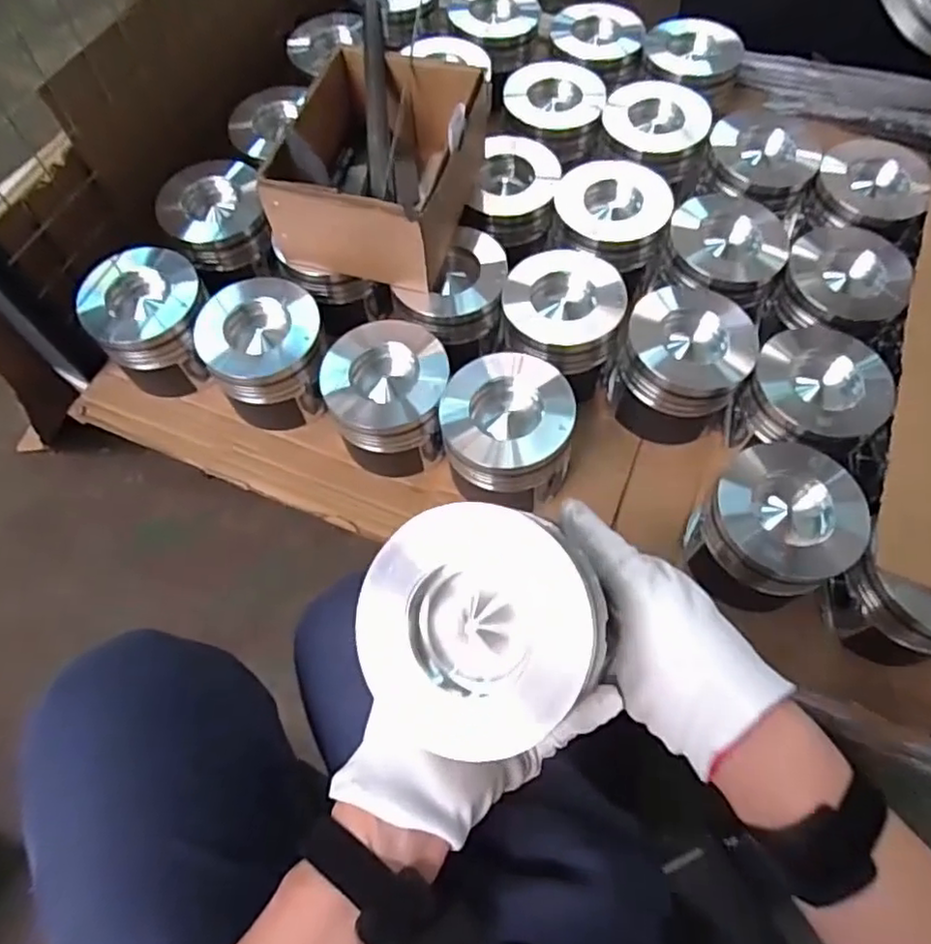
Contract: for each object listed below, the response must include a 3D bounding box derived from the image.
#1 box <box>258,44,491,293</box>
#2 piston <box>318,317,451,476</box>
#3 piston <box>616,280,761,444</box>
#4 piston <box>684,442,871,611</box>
[{"bbox_3d":[-0.077,-0.290,0.619,0.157,0.107,0.204,16,67,8],"label":"box"},{"bbox_3d":[-0.071,-0.068,0.607,0.107,0.089,0.118,-9,66,-4],"label":"piston"},{"bbox_3d":[0.204,-0.108,0.614,0.113,0.097,0.128,30,69,13],"label":"piston"},{"bbox_3d":[0.249,0.048,0.540,0.108,0.102,0.106,-11,66,-5],"label":"piston"}]

